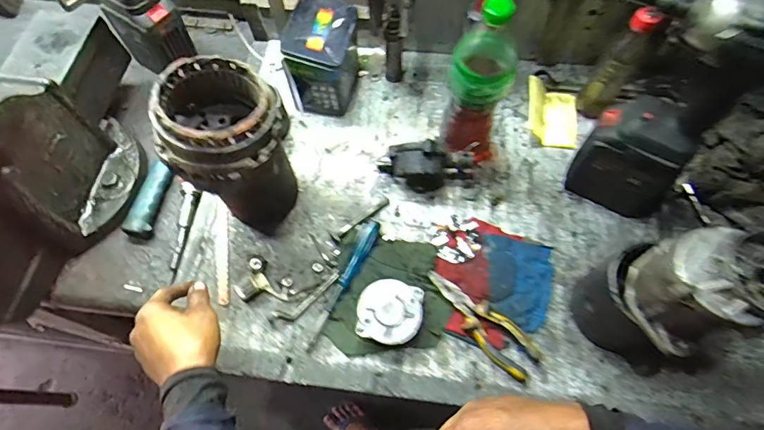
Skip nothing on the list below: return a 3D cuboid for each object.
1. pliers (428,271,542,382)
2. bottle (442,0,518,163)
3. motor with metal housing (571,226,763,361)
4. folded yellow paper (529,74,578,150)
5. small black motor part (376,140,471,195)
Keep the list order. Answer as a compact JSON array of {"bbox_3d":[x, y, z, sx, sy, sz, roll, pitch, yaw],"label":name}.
[{"bbox_3d":[0.128,0.143,0.573,0.171,0.020,0.055,36,70,14],"label":"pliers"},{"bbox_3d":[0.134,-0.163,0.574,0.074,0.274,0.084,32,69,13],"label":"bottle"},{"bbox_3d":[0.314,0.089,0.477,0.109,0.236,0.107,0,66,0],"label":"motor with metal housing"},{"bbox_3d":[0.280,-0.168,0.701,0.086,0.042,0.110,6,66,2],"label":"folded yellow paper"},{"bbox_3d":[0.067,-0.073,0.640,0.140,0.087,0.051,3,66,1],"label":"small black motor part"}]

